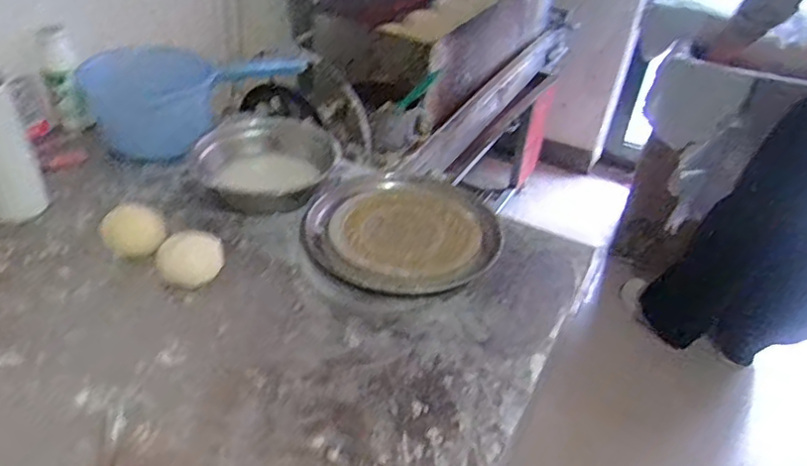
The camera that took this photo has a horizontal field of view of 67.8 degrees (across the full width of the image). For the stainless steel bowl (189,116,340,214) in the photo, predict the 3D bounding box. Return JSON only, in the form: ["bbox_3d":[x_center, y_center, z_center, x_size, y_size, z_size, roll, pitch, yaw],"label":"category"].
[{"bbox_3d":[-0.175,-0.089,0.771,0.156,0.072,0.180,16,38,13],"label":"stainless steel bowl"}]

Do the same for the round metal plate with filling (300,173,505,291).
[{"bbox_3d":[-0.001,-0.012,0.739,0.235,0.032,0.226,4,37,-3],"label":"round metal plate with filling"}]

